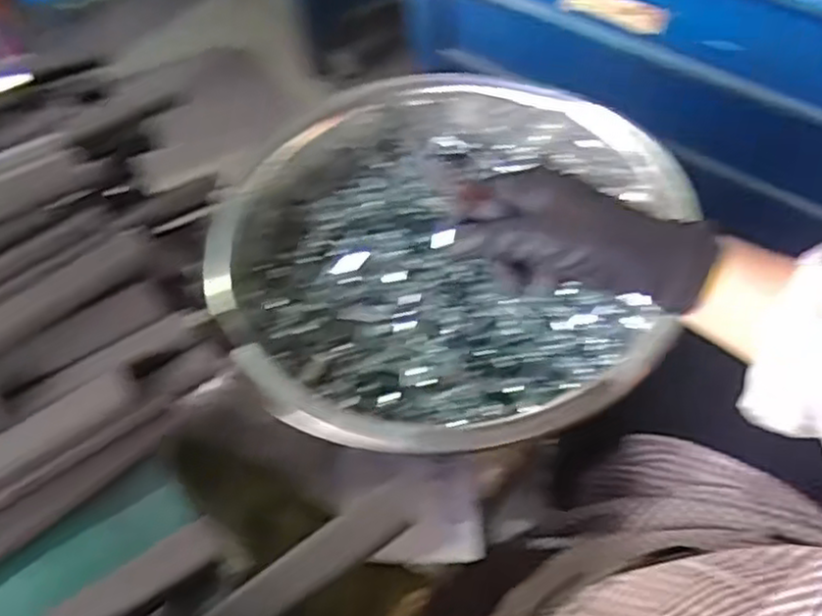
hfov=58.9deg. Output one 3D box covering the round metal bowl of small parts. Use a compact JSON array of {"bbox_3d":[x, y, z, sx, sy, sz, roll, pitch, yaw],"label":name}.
[{"bbox_3d":[0.037,-0.048,0.612,0.353,0.089,0.370,-2,55,2],"label":"round metal bowl of small parts"}]

